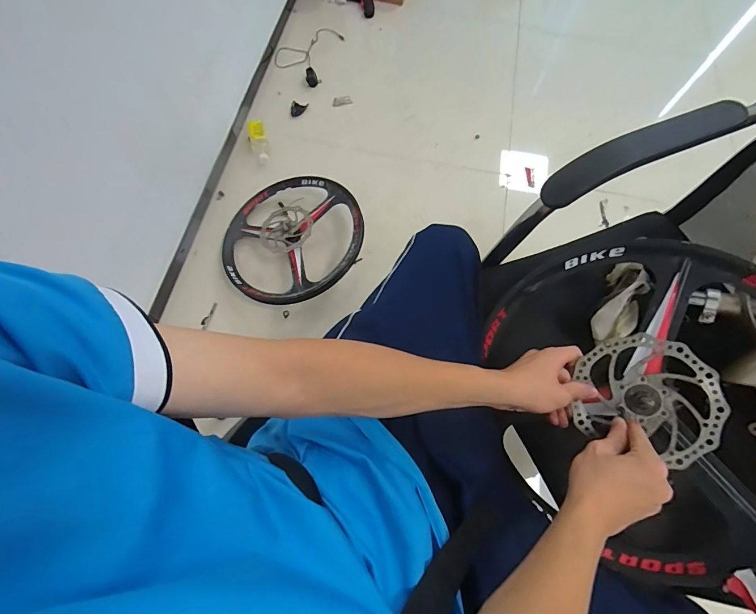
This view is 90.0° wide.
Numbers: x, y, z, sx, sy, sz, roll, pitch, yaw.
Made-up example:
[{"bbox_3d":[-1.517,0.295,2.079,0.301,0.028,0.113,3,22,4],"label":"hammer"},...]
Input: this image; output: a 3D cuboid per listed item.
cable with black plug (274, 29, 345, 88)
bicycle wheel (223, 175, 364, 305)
[{"bbox_3d":[-0.245,-0.999,1.498,0.239,0.049,0.310,35,72,12],"label":"cable with black plug"},{"bbox_3d":[-0.247,-0.193,1.091,0.405,0.099,0.403,1,69,-2],"label":"bicycle wheel"}]

